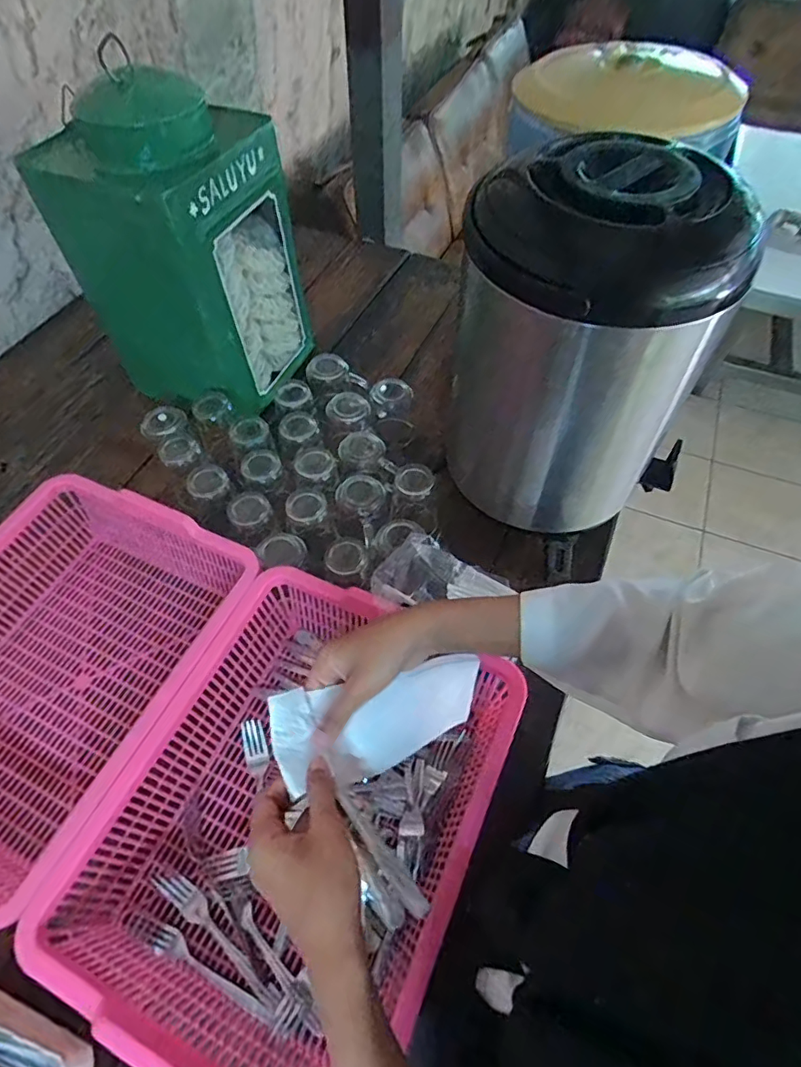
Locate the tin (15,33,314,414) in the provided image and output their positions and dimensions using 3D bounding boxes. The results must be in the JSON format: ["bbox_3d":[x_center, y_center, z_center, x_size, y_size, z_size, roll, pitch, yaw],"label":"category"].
[{"bbox_3d":[-0.289,-0.392,0.749,0.231,0.353,0.213,15,58,10],"label":"tin"}]

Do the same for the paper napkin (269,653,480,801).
[{"bbox_3d":[-0.011,0.150,0.442,0.184,0.022,0.072,-4,77,-32],"label":"paper napkin"}]

